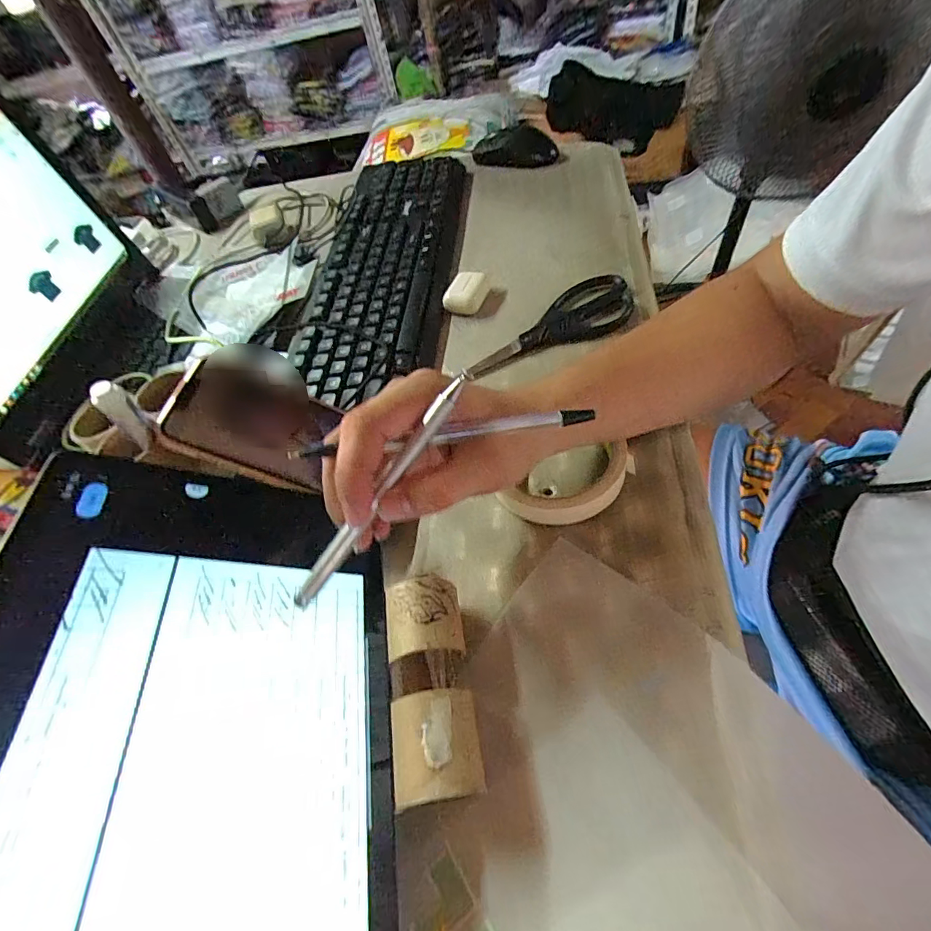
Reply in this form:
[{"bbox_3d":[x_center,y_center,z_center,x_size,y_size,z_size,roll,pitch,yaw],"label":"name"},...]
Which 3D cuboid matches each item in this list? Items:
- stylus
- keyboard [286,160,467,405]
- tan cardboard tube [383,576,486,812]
[{"bbox_3d":[-0.039,0.011,0.201,0.005,0.008,0.128,37,93,27],"label":"stylus"},{"bbox_3d":[-0.085,-0.221,0.479,0.144,0.032,0.401,-2,56,12],"label":"keyboard"},{"bbox_3d":[-0.016,0.113,0.236,0.040,0.045,0.102,-14,54,3],"label":"tan cardboard tube"}]

